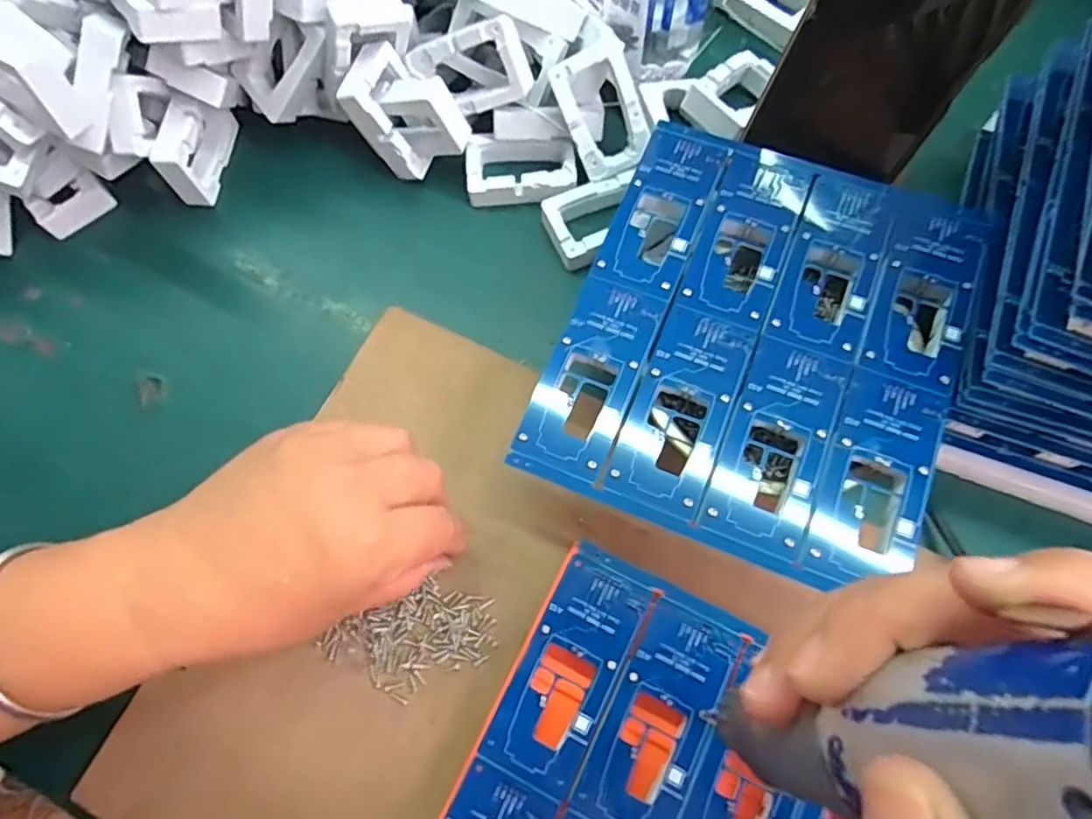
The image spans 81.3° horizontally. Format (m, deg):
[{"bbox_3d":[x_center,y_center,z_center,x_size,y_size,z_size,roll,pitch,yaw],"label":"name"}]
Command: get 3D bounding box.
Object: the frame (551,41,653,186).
[{"bbox_3d":[0.030,-0.159,0.344,0.039,0.064,0.014,-26,31,12],"label":"frame"}]

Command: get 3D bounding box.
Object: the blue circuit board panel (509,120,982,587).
[{"bbox_3d":[0.094,-0.033,0.278,0.159,0.004,0.189,21,73,9],"label":"blue circuit board panel"}]

